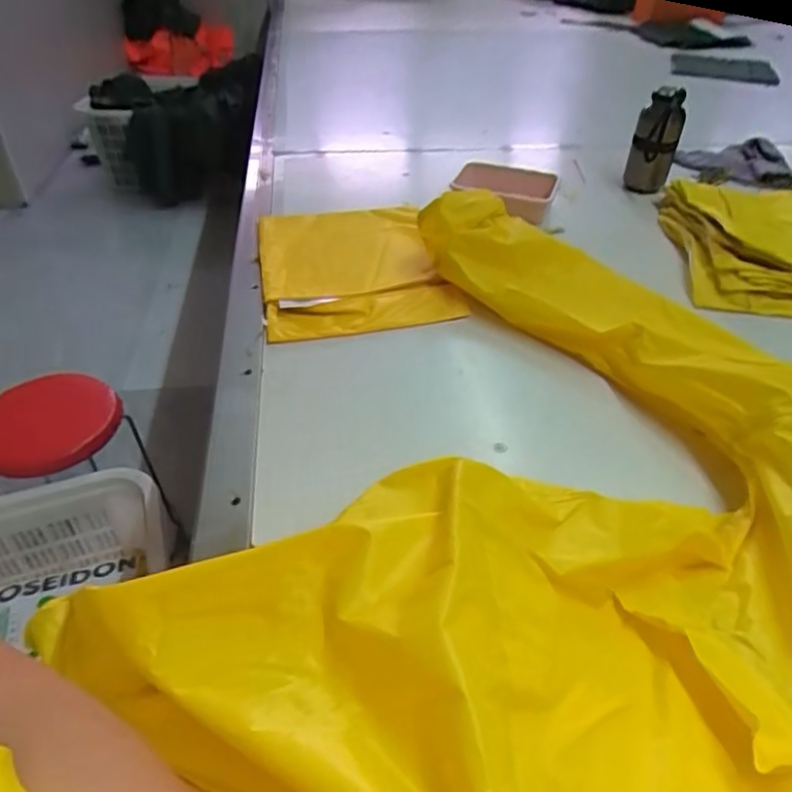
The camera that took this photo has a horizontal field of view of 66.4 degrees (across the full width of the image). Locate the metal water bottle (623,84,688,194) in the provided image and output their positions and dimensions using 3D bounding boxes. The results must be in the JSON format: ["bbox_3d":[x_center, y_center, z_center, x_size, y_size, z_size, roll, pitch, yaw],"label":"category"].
[{"bbox_3d":[0.475,-0.463,1.114,0.080,0.164,0.068,15,45,18],"label":"metal water bottle"}]

